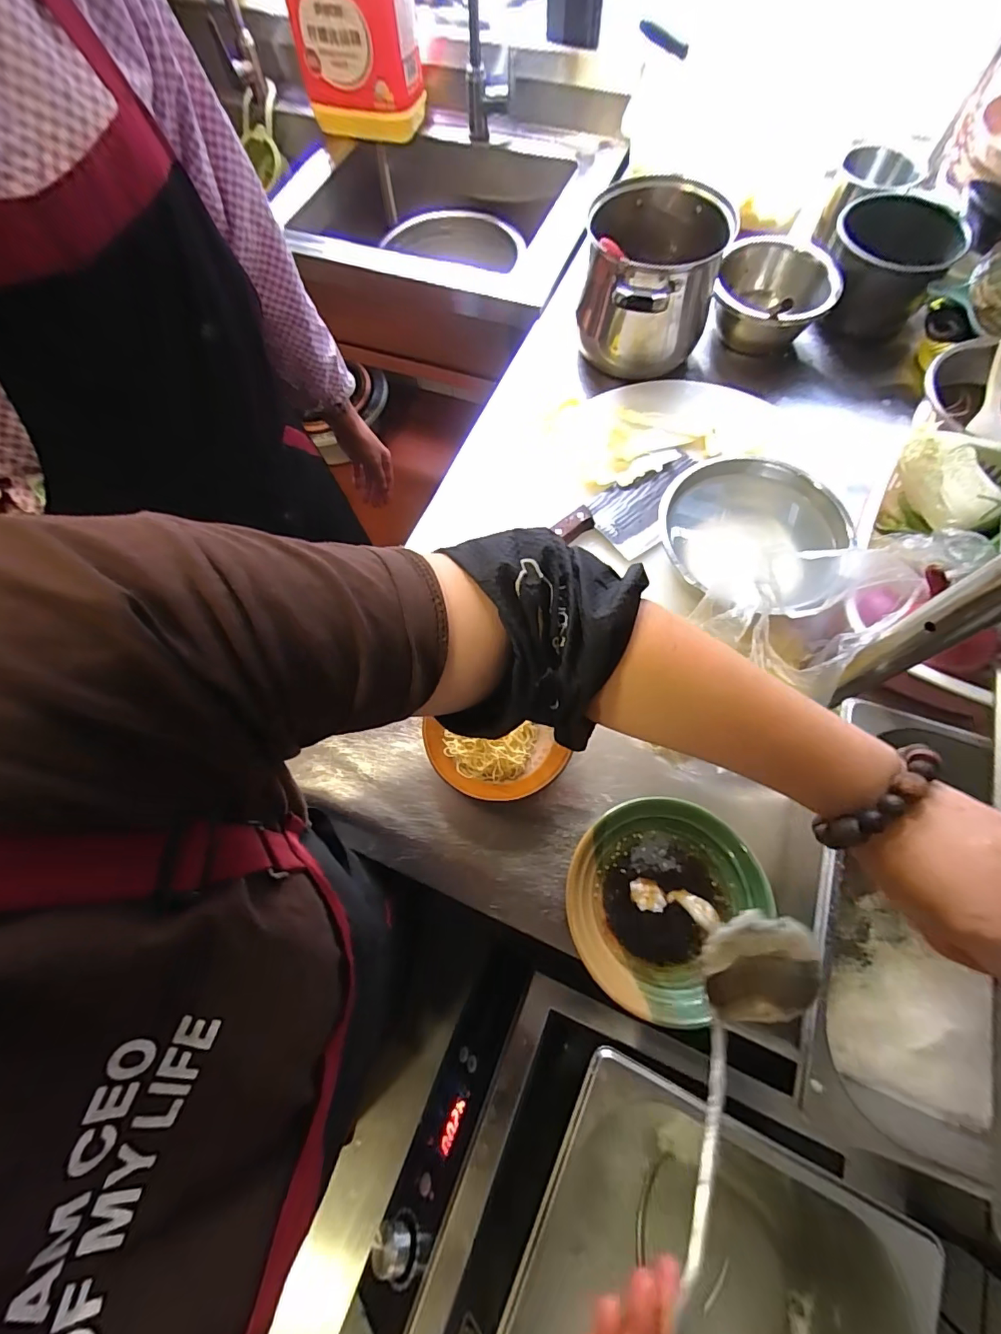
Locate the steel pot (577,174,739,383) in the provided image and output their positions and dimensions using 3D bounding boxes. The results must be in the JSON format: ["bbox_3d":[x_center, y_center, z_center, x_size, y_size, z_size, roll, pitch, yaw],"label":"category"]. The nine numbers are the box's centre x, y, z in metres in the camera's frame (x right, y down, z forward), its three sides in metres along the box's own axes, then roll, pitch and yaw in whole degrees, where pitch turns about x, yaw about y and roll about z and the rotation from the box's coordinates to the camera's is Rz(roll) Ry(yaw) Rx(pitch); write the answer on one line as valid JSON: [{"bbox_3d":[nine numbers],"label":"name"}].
[{"bbox_3d":[0.213,-0.550,0.731,0.191,0.165,0.239,15,70,6],"label":"steel pot"}]

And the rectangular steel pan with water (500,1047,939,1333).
[{"bbox_3d":[0.138,0.518,0.371,0.294,0.116,0.324,26,71,10],"label":"rectangular steel pan with water"}]

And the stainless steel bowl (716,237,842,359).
[{"bbox_3d":[0.421,-0.575,0.774,0.174,0.112,0.169,24,71,10],"label":"stainless steel bowl"}]

